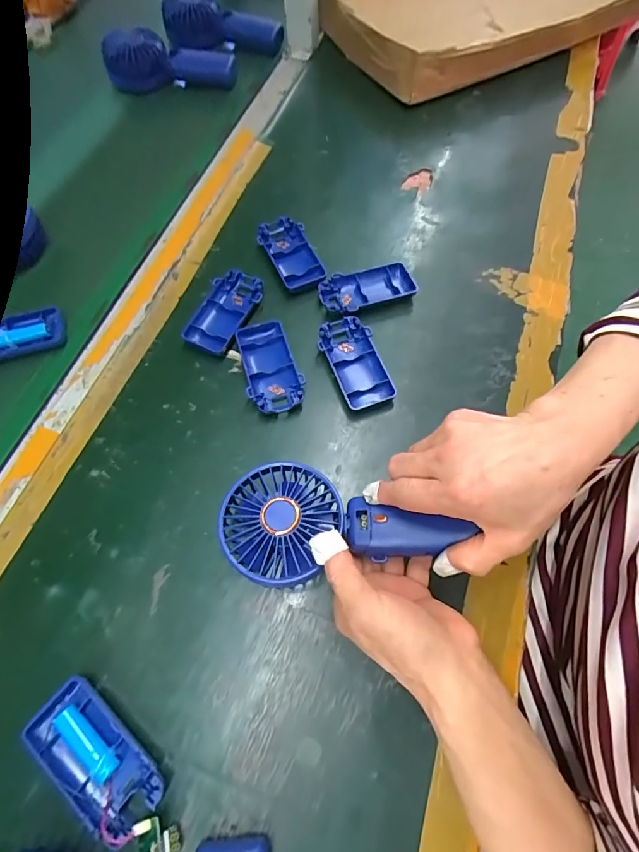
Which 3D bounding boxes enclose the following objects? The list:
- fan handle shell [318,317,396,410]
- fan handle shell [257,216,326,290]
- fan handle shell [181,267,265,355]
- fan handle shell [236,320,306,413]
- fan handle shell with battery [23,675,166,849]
[{"bbox_3d":[0.032,-0.060,0.386,0.046,0.014,0.092,-16,67,-7],"label":"fan handle shell"},{"bbox_3d":[-0.031,-0.181,0.435,0.048,0.013,0.093,-18,67,-8],"label":"fan handle shell"},{"bbox_3d":[-0.091,-0.111,0.407,0.049,0.015,0.092,19,67,8],"label":"fan handle shell"},{"bbox_3d":[-0.046,-0.054,0.384,0.048,0.016,0.095,-20,68,-9],"label":"fan handle shell"},{"bbox_3d":[-0.143,0.212,0.267,0.093,0.016,0.047,38,71,15],"label":"fan handle shell with battery"}]

